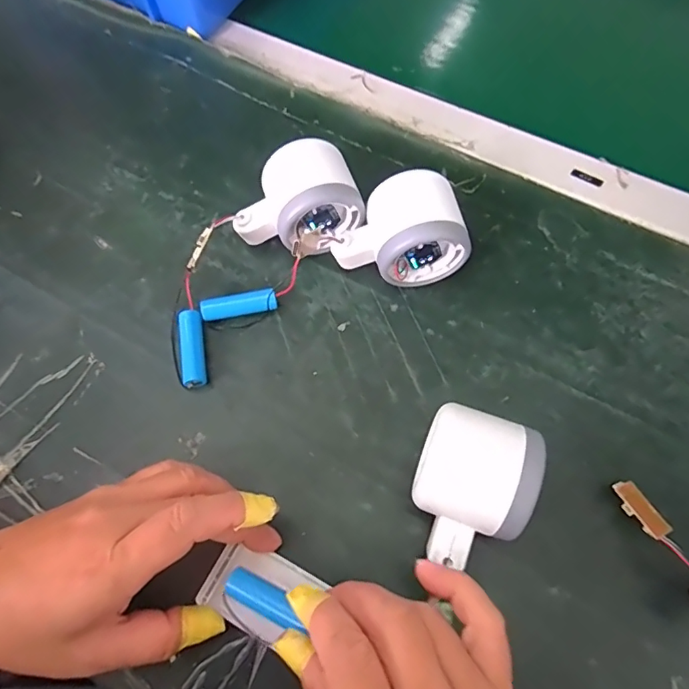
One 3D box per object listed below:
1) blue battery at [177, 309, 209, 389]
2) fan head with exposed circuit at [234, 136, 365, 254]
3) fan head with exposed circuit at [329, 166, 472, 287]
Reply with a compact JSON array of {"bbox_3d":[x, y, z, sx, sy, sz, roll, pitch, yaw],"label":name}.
[{"bbox_3d":[-0.097,0.002,0.318,0.014,0.017,0.049,-11,68,-3],"label":"blue battery"},{"bbox_3d":[-0.032,-0.092,0.332,0.082,0.056,0.058,-20,69,-7],"label":"fan head with exposed circuit"},{"bbox_3d":[0.034,-0.072,0.322,0.081,0.054,0.055,-13,68,-4],"label":"fan head with exposed circuit"}]

